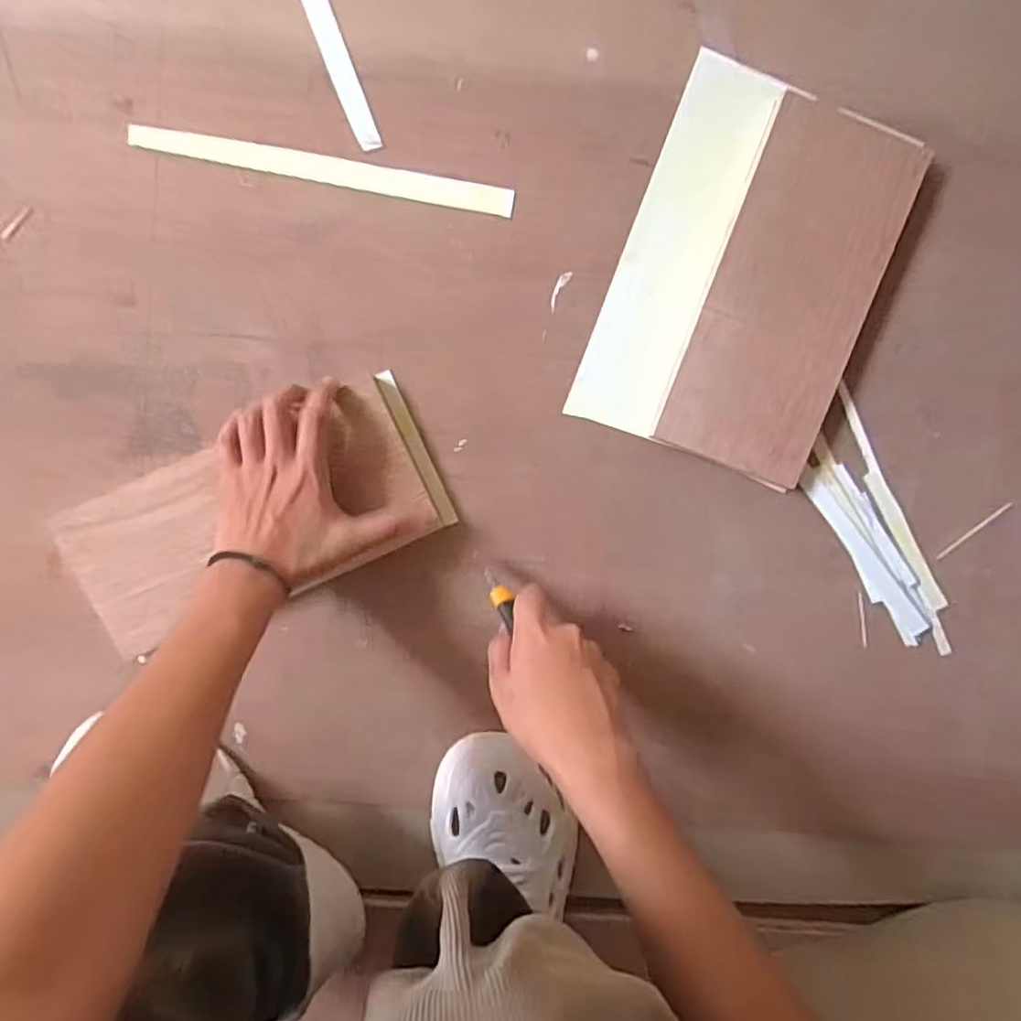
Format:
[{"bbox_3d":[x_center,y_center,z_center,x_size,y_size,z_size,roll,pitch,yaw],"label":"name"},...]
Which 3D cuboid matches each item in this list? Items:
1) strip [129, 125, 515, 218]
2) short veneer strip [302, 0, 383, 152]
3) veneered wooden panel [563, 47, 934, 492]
[{"bbox_3d":[-0.132,-0.246,0.460,0.267,0.006,0.018,8,100,-4],"label":"strip"},{"bbox_3d":[-0.121,-0.318,0.449,0.017,0.004,0.122,-21,98,-1],"label":"short veneer strip"},{"bbox_3d":[0.179,-0.169,0.473,0.187,0.027,0.263,20,95,-6],"label":"veneered wooden panel"}]

